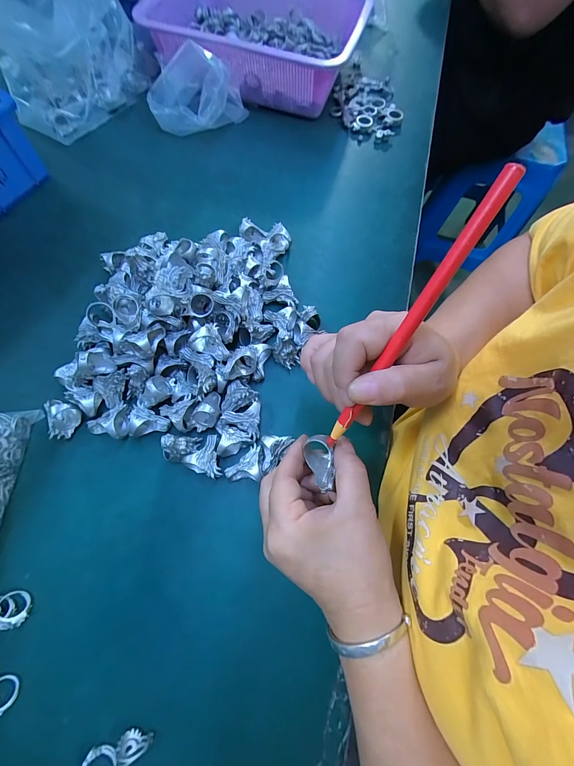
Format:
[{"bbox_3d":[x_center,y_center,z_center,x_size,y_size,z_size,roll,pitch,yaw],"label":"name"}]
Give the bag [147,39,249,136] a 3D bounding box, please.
[{"bbox_3d":[-0.121,-0.386,0.412,0.129,0.073,0.053,-10,69,-6],"label":"bag"}]

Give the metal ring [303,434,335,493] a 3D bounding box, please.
[{"bbox_3d":[0.024,0.058,0.221,0.016,0.026,0.038,-7,69,-5],"label":"metal ring"}]

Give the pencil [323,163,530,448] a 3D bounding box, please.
[{"bbox_3d":[0.064,-0.026,0.172,0.009,0.010,0.170,33,115,11],"label":"pencil"}]

